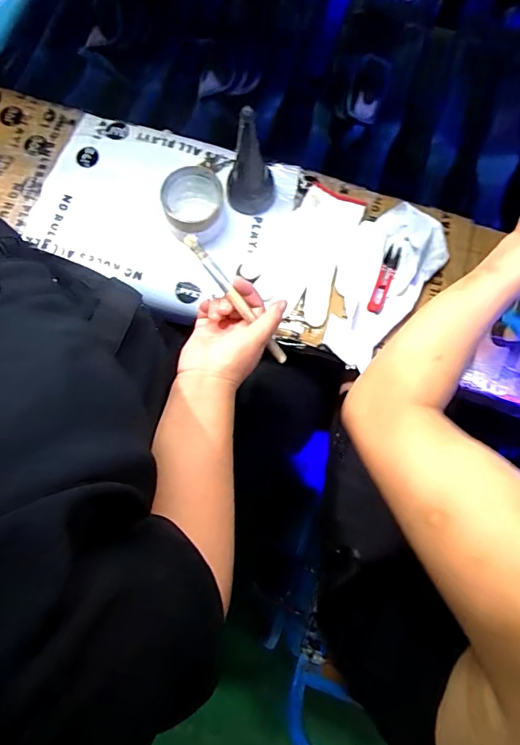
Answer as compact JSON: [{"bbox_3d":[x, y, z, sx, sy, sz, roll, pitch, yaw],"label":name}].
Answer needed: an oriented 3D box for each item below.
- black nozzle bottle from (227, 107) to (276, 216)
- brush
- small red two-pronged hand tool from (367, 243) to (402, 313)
[{"bbox_3d":[-0.011,-0.262,0.579,0.064,0.147,0.050,0,77,-1],"label":"black nozzle bottle"},{"bbox_3d":[-0.024,-0.074,0.473,0.012,0.009,0.160,-40,102,-9],"label":"brush"},{"bbox_3d":[0.170,-0.126,0.625,0.022,0.011,0.101,20,78,3],"label":"small red two-pronged hand tool"}]

